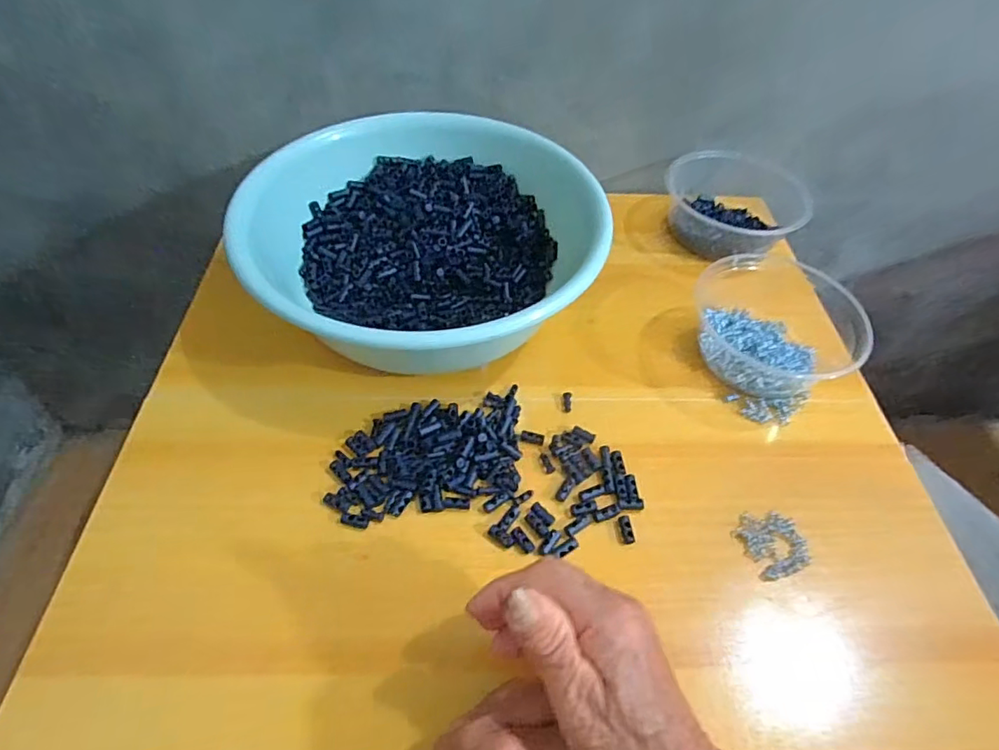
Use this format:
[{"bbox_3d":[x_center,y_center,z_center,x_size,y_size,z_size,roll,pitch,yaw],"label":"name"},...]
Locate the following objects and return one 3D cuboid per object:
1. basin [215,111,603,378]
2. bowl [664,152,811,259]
[{"bbox_3d":[-0.073,-0.129,0.476,0.287,0.087,0.261,1,52,-2],"label":"basin"},{"bbox_3d":[0.246,-0.178,0.574,0.129,0.056,0.131,1,52,-2],"label":"bowl"}]

